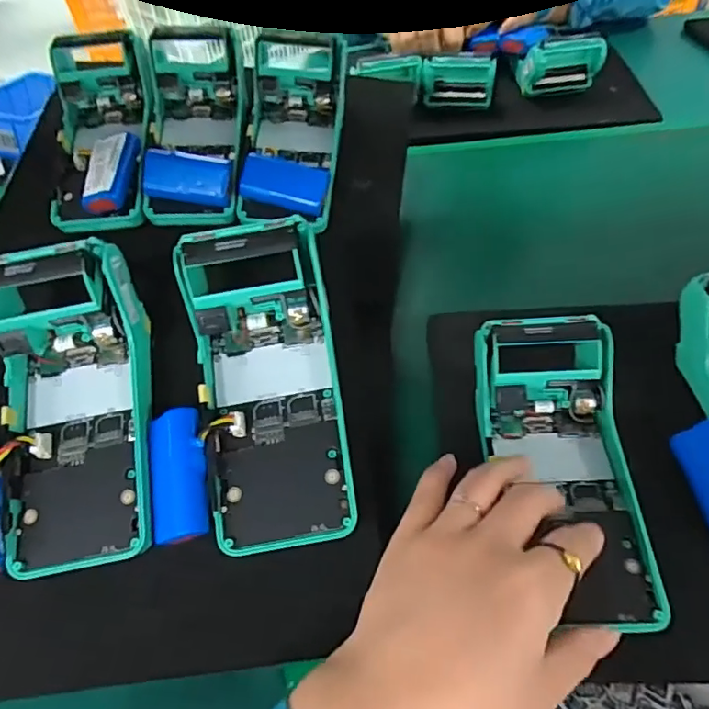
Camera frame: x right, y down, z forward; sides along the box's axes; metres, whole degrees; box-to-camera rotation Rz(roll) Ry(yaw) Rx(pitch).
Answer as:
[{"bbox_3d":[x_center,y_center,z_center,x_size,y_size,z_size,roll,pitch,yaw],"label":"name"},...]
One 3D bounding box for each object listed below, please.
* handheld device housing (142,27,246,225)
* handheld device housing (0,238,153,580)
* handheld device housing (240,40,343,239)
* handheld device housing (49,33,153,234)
[{"bbox_3d":[-0.133,-0.187,0.467,0.075,0.056,0.165,-1,75,2],"label":"handheld device housing"},{"bbox_3d":[-0.155,0.029,0.308,0.079,0.057,0.170,-8,82,-4],"label":"handheld device housing"},{"bbox_3d":[-0.049,-0.190,0.455,0.078,0.074,0.150,7,60,-8],"label":"handheld device housing"},{"bbox_3d":[-0.211,-0.179,0.467,0.082,0.060,0.160,-7,74,-3],"label":"handheld device housing"}]

